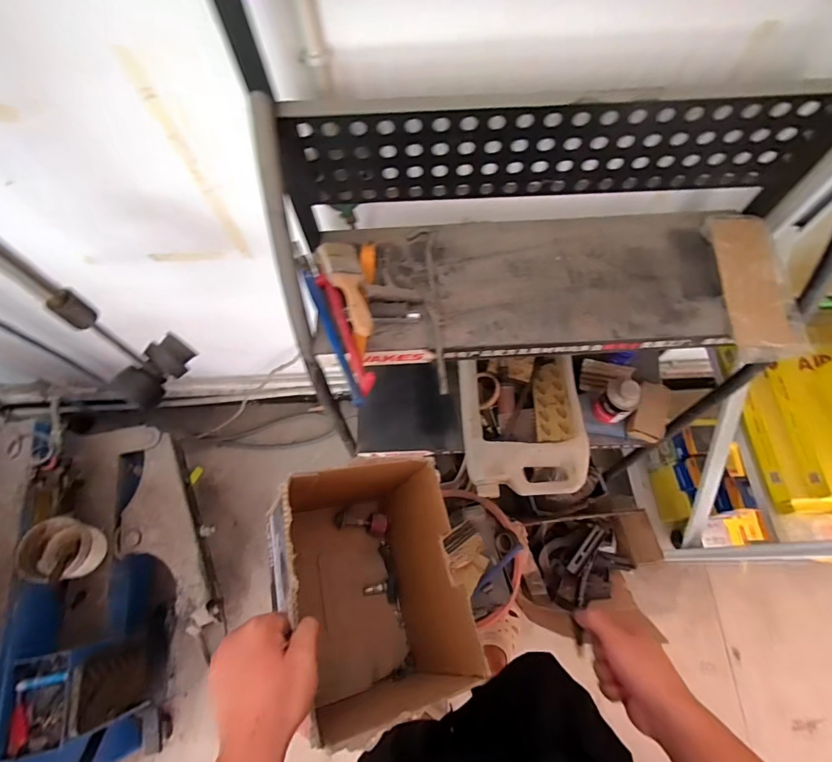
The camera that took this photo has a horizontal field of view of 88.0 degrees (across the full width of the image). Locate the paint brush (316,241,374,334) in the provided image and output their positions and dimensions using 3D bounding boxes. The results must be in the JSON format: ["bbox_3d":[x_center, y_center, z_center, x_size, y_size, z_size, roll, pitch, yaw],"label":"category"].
[{"bbox_3d":[-0.092,-0.130,0.586,0.055,0.012,0.189,-9,53,-16],"label":"paint brush"}]

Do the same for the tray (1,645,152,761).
[{"bbox_3d":[-0.678,0.637,0.900,0.140,0.226,0.153,-9,67,-3],"label":"tray"}]

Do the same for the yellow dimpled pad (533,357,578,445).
[{"bbox_3d":[0.278,0.038,0.890,0.063,0.059,0.189,3,67,2],"label":"yellow dimpled pad"}]

